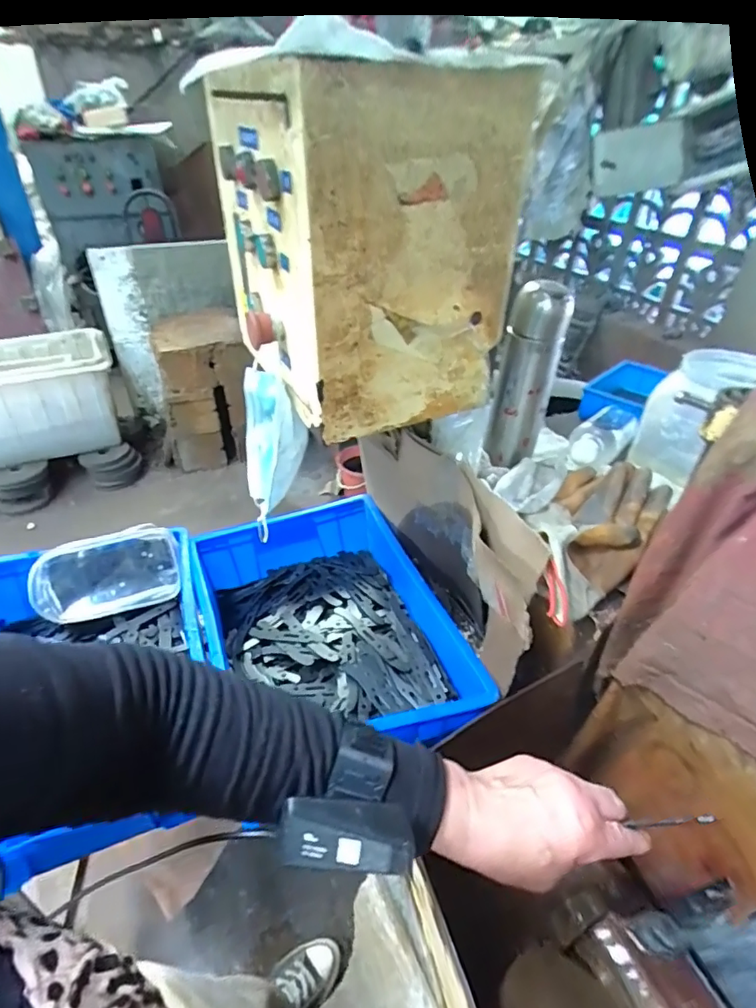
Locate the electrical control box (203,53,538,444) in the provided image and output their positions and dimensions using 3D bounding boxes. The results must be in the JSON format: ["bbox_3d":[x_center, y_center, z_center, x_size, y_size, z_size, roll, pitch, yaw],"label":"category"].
[{"bbox_3d":[-0.023,-0.253,0.527,0.214,0.273,0.229,-17,42,-23],"label":"electrical control box"}]

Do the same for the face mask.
[{"bbox_3d":[-0.125,-0.063,0.621,0.062,0.180,0.109,-10,40,-15],"label":"face mask"}]

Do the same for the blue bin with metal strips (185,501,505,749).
[{"bbox_3d":[-0.072,0.173,0.737,0.290,0.126,0.407,-12,40,-17],"label":"blue bin with metal strips"}]

